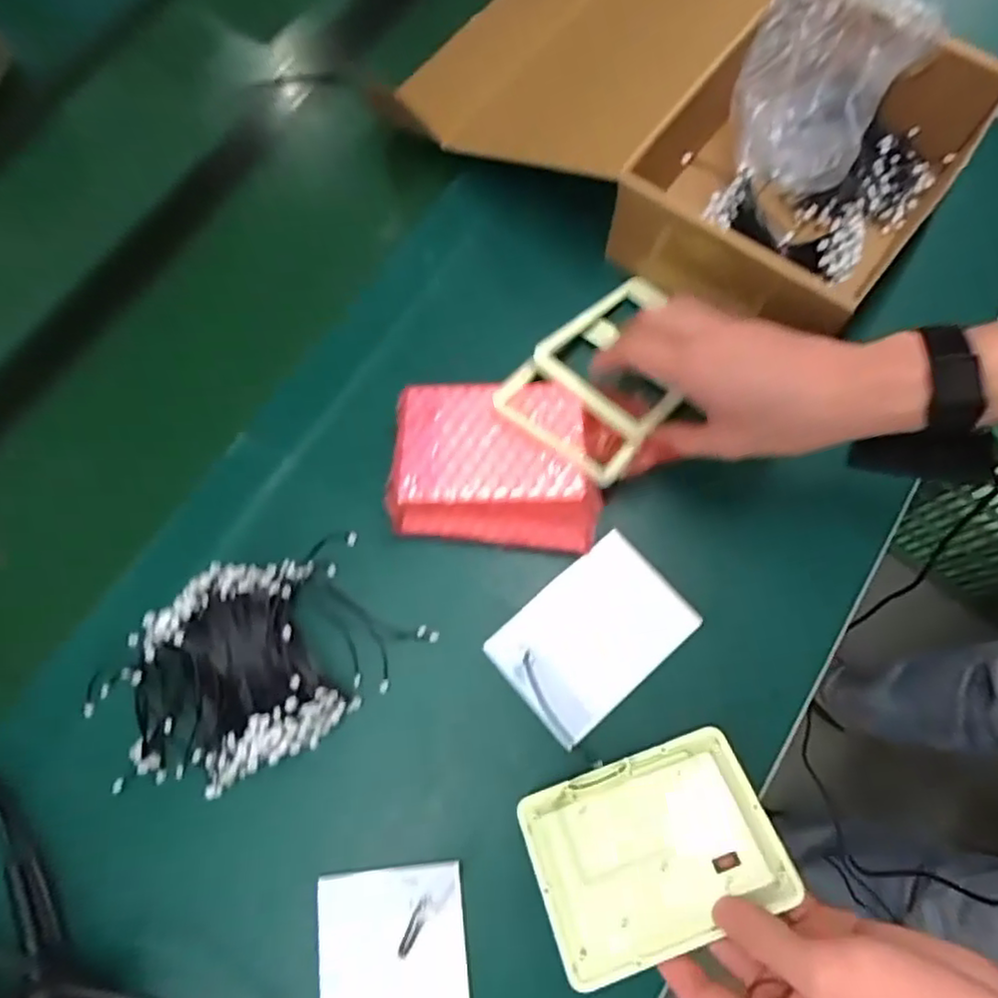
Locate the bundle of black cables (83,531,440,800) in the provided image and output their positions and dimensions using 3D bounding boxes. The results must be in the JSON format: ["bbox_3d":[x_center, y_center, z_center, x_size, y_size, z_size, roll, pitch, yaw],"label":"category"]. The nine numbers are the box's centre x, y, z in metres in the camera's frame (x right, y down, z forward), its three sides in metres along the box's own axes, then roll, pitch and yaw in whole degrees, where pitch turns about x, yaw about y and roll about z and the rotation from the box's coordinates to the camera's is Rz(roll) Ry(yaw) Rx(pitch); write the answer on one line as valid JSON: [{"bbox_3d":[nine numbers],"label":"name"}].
[{"bbox_3d":[-0.163,0.107,0.420,0.219,0.045,0.131,-25,73,-7],"label":"bundle of black cables"}]

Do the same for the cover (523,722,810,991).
[{"bbox_3d":[0.088,0.202,0.372,0.134,0.020,0.096,-19,56,-5],"label":"cover"}]

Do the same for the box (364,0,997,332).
[{"bbox_3d":[0.145,-0.324,0.531,0.418,0.115,0.276,39,76,12],"label":"box"}]

